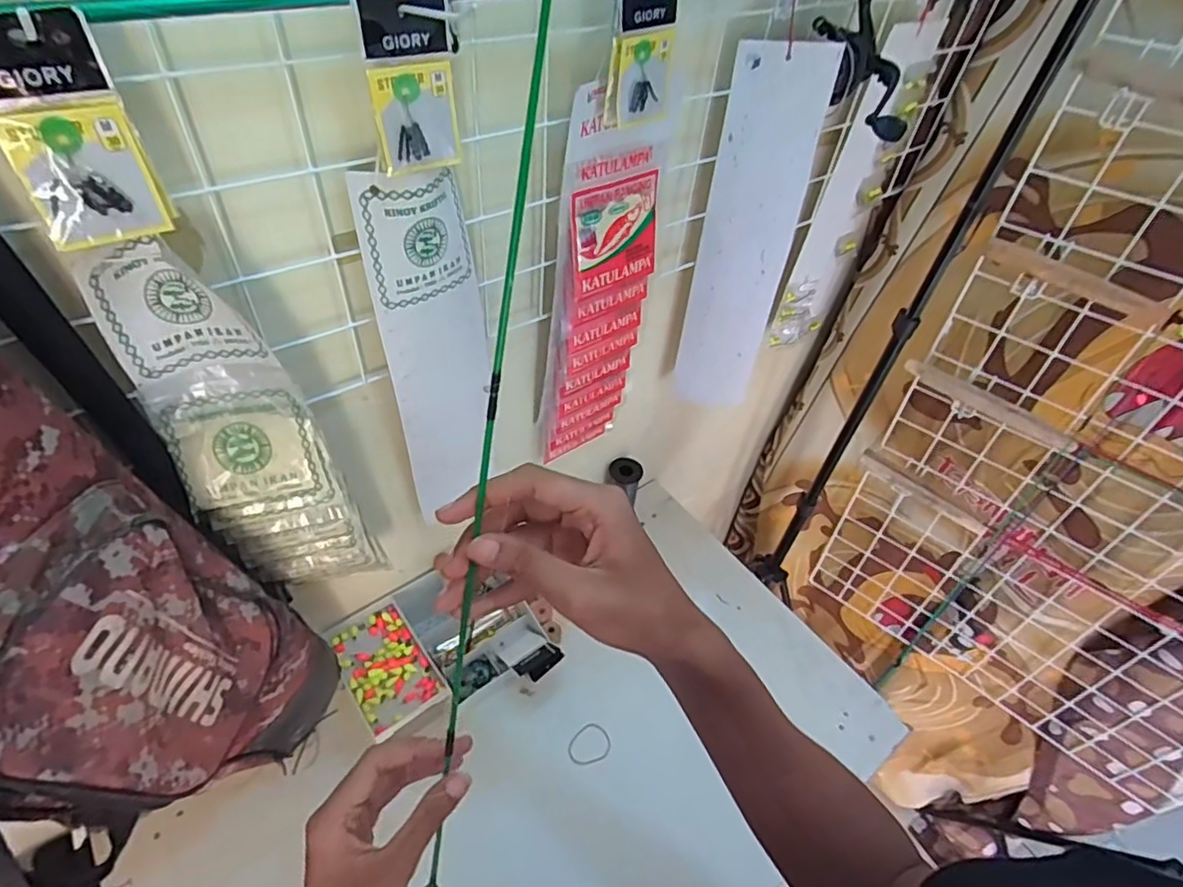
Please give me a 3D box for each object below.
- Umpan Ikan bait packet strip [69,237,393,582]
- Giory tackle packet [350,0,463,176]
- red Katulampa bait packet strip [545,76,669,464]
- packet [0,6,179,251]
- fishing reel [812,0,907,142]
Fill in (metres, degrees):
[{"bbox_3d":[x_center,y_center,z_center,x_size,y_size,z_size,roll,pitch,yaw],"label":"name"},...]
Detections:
[{"bbox_3d":[-0.245,0.010,0.456,0.107,0.324,0.070,-28,56,-28],"label":"Umpan Ikan bait packet strip"},{"bbox_3d":[-0.106,-0.213,0.364,0.052,0.092,0.010,-20,52,-22],"label":"Giory tackle packet"},{"bbox_3d":[0.009,-0.136,0.617,0.108,0.400,0.027,-25,55,-26],"label":"red Katulampa bait packet strip"},{"bbox_3d":[-0.245,-0.144,0.286,0.054,0.094,0.017,-22,53,-24],"label":"packet"},{"bbox_3d":[0.267,-0.368,0.575,0.108,0.098,0.115,23,49,15],"label":"fishing reel"}]

